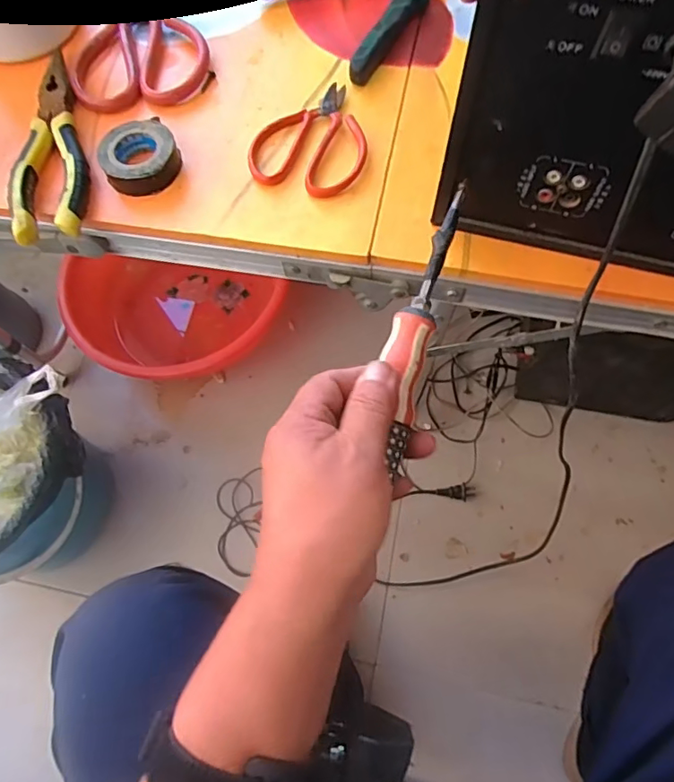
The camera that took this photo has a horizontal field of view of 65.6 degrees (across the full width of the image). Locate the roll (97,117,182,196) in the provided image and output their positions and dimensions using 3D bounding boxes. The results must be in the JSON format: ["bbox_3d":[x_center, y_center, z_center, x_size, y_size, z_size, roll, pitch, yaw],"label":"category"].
[{"bbox_3d":[-0.140,-0.165,0.375,0.053,0.024,0.055,-1,69,3],"label":"roll"}]

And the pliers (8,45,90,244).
[{"bbox_3d":[-0.210,-0.181,0.385,0.050,0.022,0.169,-13,69,-2],"label":"pliers"}]

